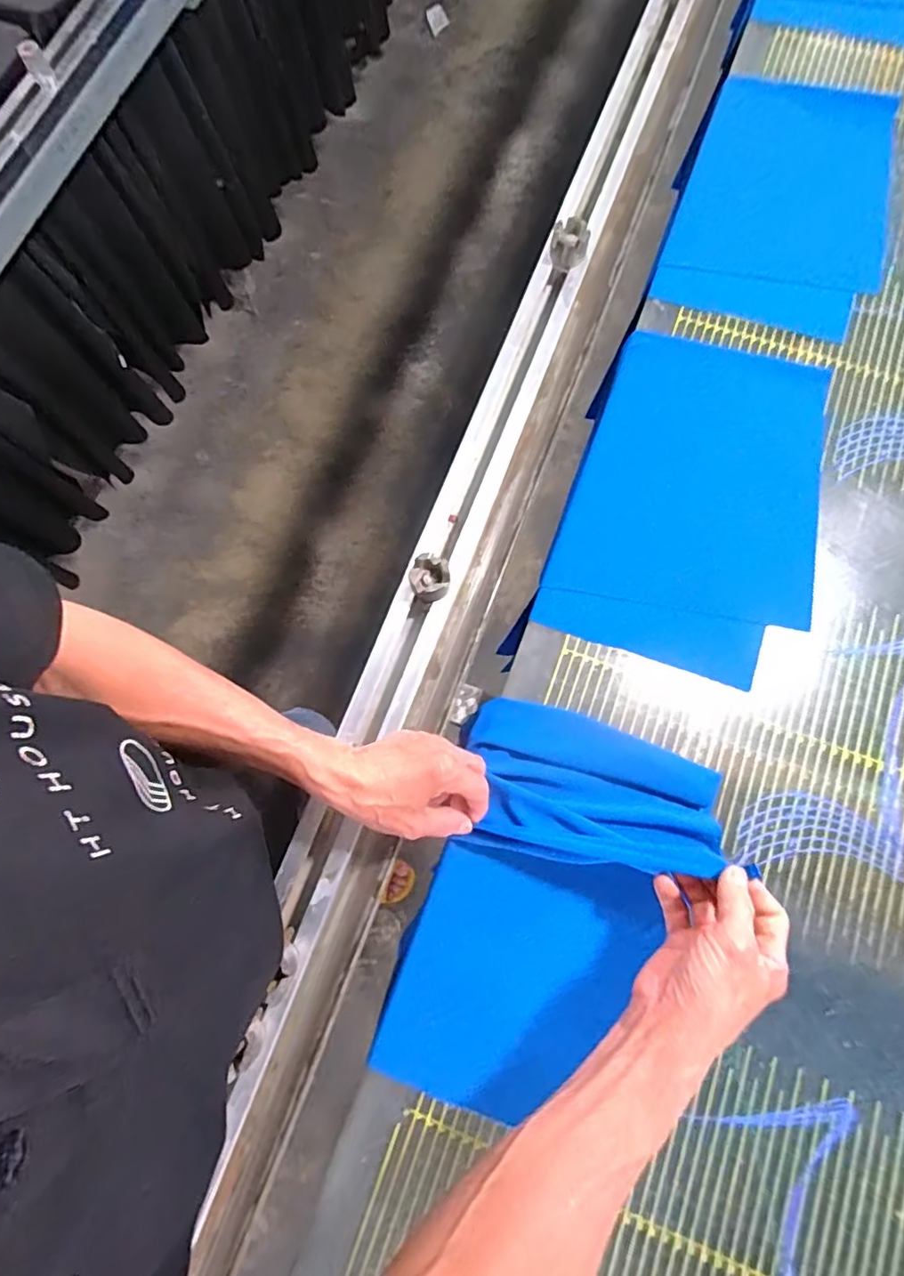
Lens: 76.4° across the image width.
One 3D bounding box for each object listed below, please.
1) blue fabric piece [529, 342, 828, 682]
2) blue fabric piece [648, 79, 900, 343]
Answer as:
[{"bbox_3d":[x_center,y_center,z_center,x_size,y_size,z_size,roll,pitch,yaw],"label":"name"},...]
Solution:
[{"bbox_3d":[0.242,-0.136,0.575,0.235,0.024,0.345,17,77,4],"label":"blue fabric piece"},{"bbox_3d":[0.375,-0.491,0.645,0.220,0.021,0.327,18,77,4],"label":"blue fabric piece"}]

